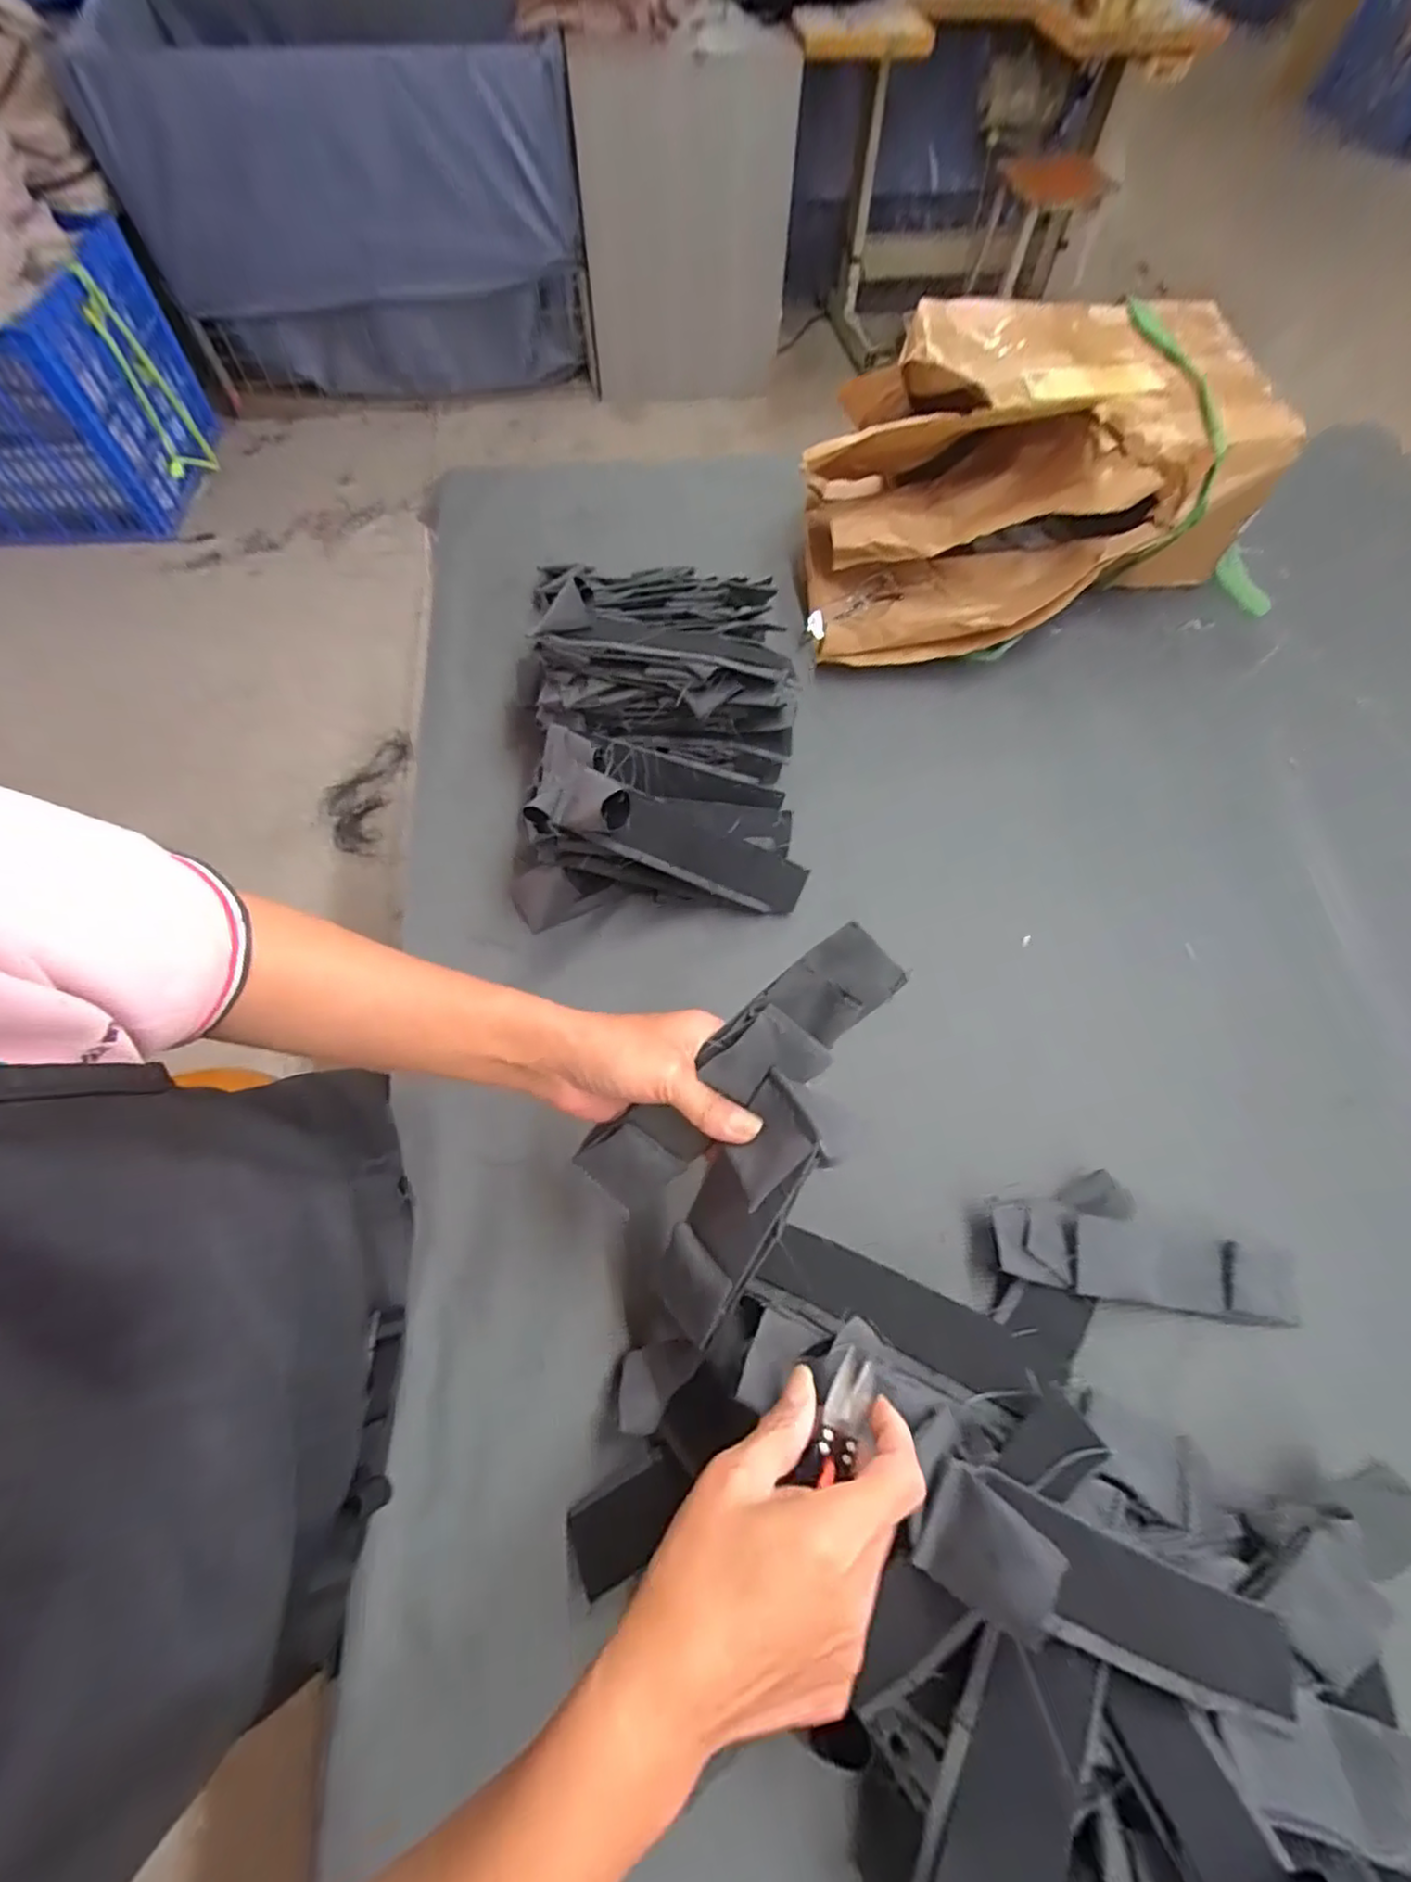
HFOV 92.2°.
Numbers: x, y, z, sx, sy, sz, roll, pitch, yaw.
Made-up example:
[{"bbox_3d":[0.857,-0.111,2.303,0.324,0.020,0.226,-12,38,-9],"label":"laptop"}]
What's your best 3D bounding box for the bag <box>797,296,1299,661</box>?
[{"bbox_3d":[0.299,-0.462,0.688,0.476,0.168,0.308,-26,66,-13],"label":"bag"}]

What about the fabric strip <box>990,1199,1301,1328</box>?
[{"bbox_3d":[0.275,0.204,0.427,0.193,0.015,0.051,14,67,-2],"label":"fabric strip"}]

